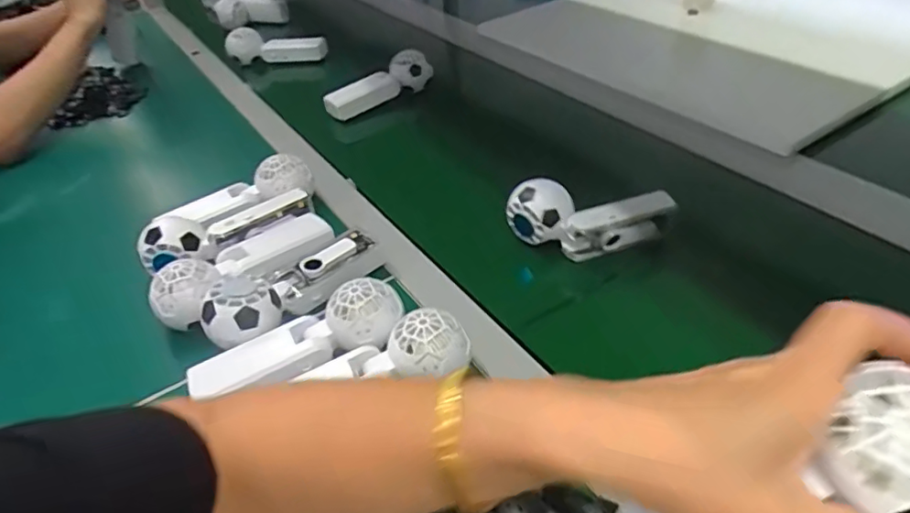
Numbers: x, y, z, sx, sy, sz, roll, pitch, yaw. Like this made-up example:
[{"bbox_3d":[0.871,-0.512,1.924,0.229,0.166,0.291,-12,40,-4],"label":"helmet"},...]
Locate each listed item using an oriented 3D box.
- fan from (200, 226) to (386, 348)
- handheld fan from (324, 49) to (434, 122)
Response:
[{"bbox_3d":[-0.137,0.019,0.504,0.055,0.045,0.171,28,50,33],"label":"fan"},{"bbox_3d":[-0.111,-0.251,0.842,0.164,0.064,0.046,-28,44,-6],"label":"handheld fan"}]

